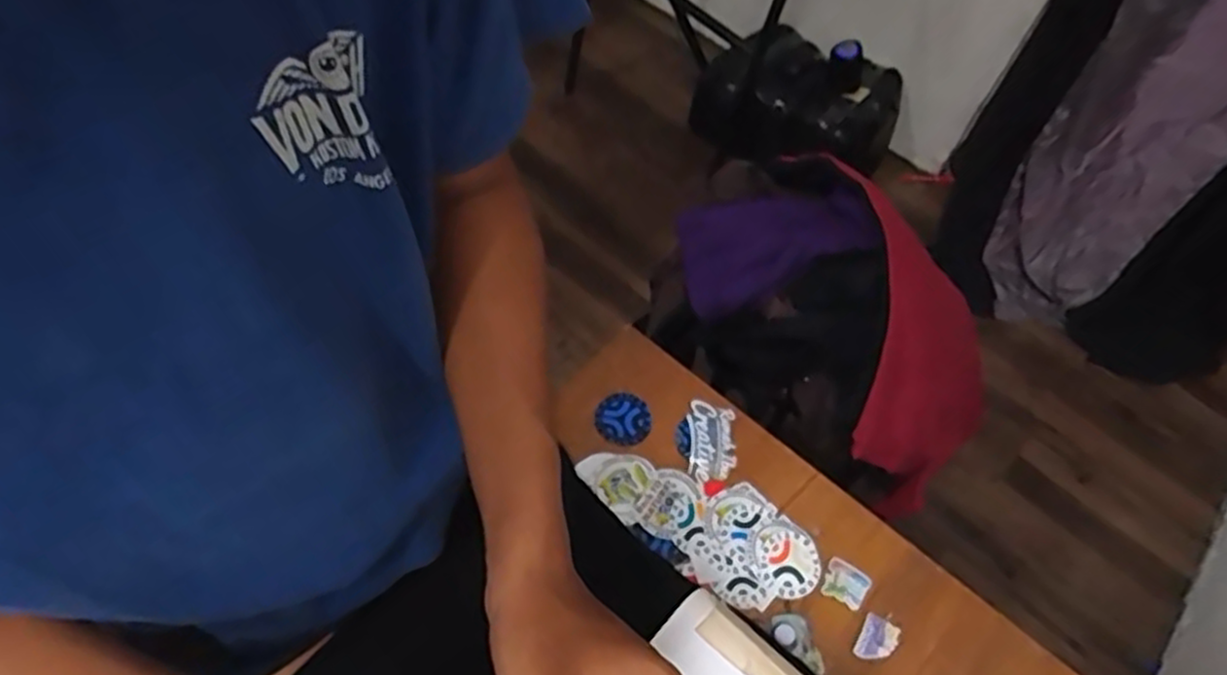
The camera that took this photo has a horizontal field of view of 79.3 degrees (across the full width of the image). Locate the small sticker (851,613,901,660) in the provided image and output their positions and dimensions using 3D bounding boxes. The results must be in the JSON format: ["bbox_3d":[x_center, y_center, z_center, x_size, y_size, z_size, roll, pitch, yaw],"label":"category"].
[{"bbox_3d":[0.233,0.265,0.651,0.031,0.004,0.044,30,63,15],"label":"small sticker"}]

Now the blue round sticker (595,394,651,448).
[{"bbox_3d":[0.010,0.082,0.748,0.054,0.006,0.056,1,60,-1],"label":"blue round sticker"}]

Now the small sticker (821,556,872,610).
[{"bbox_3d":[0.212,0.224,0.672,0.039,0.004,0.037,24,66,16],"label":"small sticker"}]

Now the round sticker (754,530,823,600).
[{"bbox_3d":[0.160,0.208,0.679,0.060,0.009,0.058,1,60,-1],"label":"round sticker"}]

